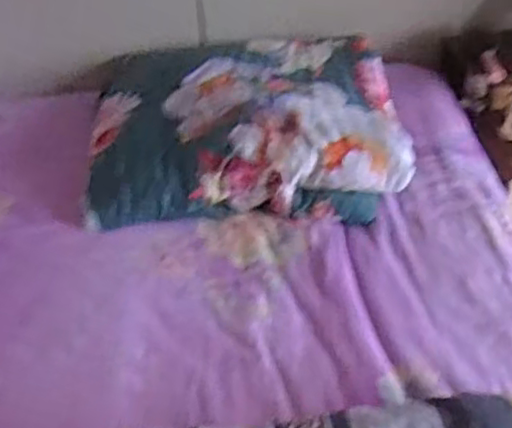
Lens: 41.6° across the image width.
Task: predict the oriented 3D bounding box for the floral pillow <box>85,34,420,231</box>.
[{"bbox_3d":[-0.036,-0.166,1.250,0.587,0.150,0.448,0,39,4],"label":"floral pillow"}]

